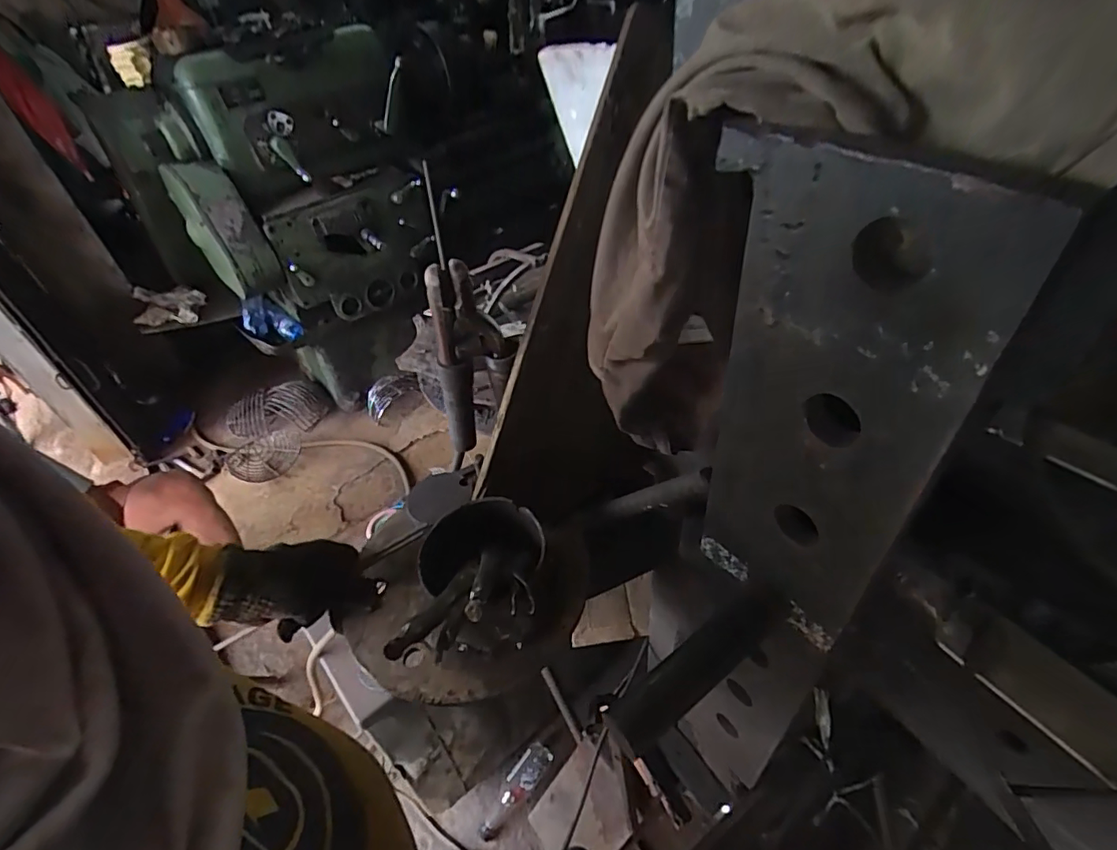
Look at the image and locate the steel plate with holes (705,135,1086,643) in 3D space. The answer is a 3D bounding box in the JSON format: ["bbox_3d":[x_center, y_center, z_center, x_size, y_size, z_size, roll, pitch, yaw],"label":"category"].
[{"bbox_3d":[0.143,0.011,0.313,0.009,0.311,0.130,-31,46,-24],"label":"steel plate with holes"}]

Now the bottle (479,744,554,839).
[{"bbox_3d":[-0.088,0.760,1.122,0.061,0.050,0.199,25,51,32],"label":"bottle"}]

